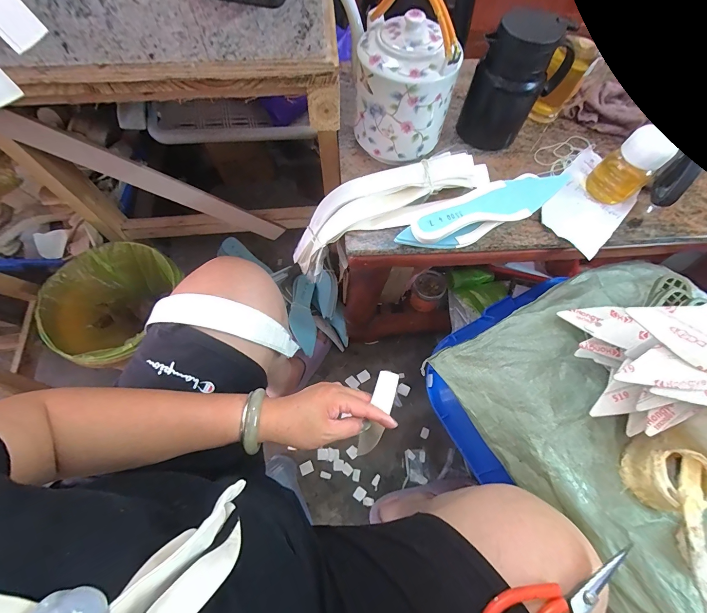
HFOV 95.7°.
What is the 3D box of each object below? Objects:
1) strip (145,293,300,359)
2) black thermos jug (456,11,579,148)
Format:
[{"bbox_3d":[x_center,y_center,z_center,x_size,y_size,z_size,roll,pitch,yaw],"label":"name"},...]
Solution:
[{"bbox_3d":[-0.186,0.038,0.487,0.170,0.159,0.042,6,66,2],"label":"strip"},{"bbox_3d":[0.272,-0.381,0.545,0.109,0.171,0.125,41,71,15],"label":"black thermos jug"}]

